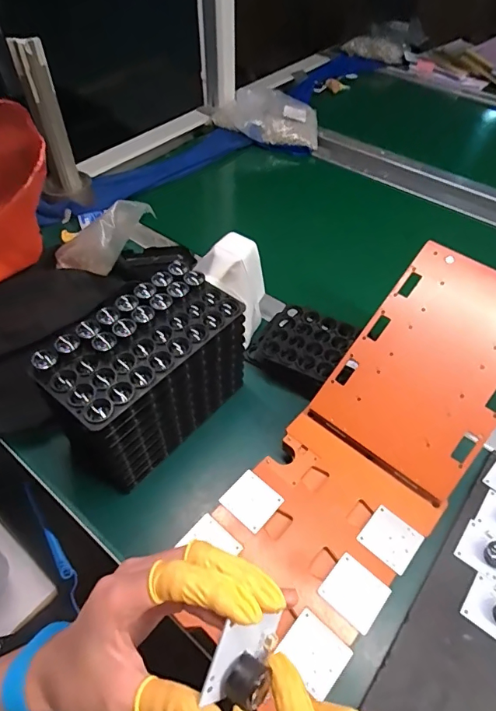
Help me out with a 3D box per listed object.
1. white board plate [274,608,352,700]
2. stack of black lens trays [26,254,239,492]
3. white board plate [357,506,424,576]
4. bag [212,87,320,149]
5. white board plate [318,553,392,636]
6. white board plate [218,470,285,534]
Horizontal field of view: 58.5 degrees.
[{"bbox_3d":[0.054,0.238,0.356,0.048,0.004,0.042,36,51,25],"label":"white board plate"},{"bbox_3d":[-0.101,0.021,0.470,0.097,0.146,0.199,34,59,24],"label":"stack of black lens trays"},{"bbox_3d":[0.134,0.171,0.414,0.047,0.004,0.044,36,61,25],"label":"white board plate"},{"bbox_3d":[0.039,-0.542,1.003,0.241,0.051,0.205,6,51,5],"label":"bag"},{"bbox_3d":[0.092,0.204,0.383,0.048,0.004,0.044,36,59,25],"label":"white board plate"},{"bbox_3d":[0.004,0.142,0.433,0.048,0.004,0.045,34,59,24],"label":"white board plate"}]

